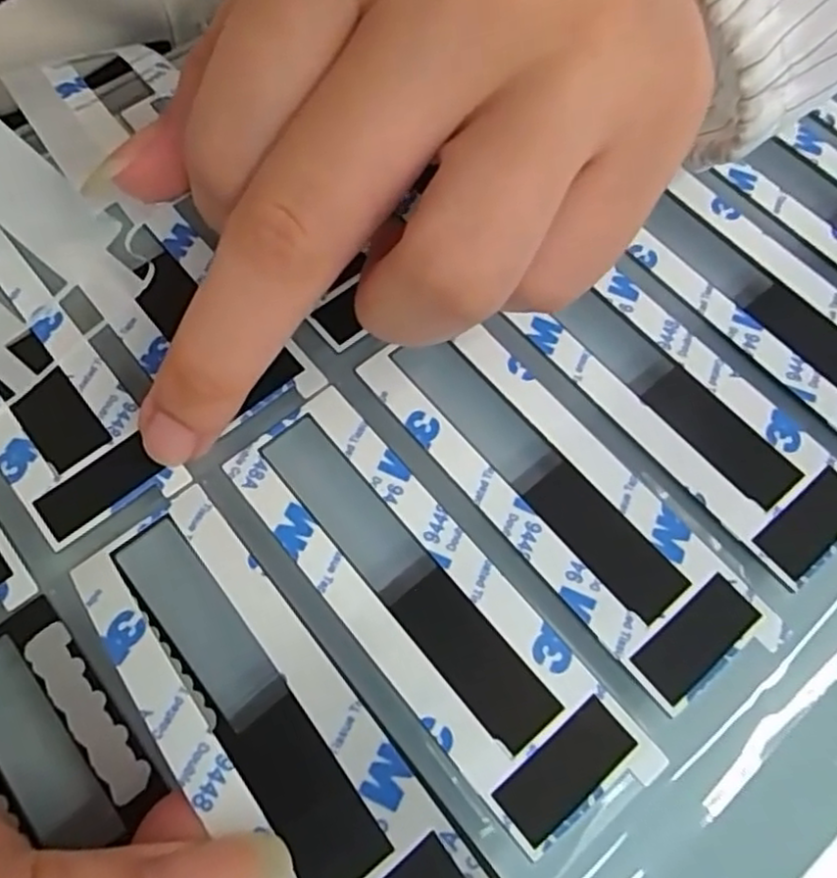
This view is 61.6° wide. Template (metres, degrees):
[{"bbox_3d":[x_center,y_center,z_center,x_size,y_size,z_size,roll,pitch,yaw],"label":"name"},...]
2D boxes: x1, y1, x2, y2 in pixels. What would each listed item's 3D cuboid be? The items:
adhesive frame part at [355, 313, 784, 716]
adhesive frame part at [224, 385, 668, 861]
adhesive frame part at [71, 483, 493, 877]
[{"bbox_3d":[0.026,0.009,0.133,0.031,0.004,0.083,-33,71,-15],"label":"adhesive frame part"},{"bbox_3d":[0.001,0.028,0.125,0.027,0.004,0.089,-37,72,-16],"label":"adhesive frame part"},{"bbox_3d":[-0.026,0.043,0.108,0.027,0.007,0.087,-39,55,-17],"label":"adhesive frame part"}]

